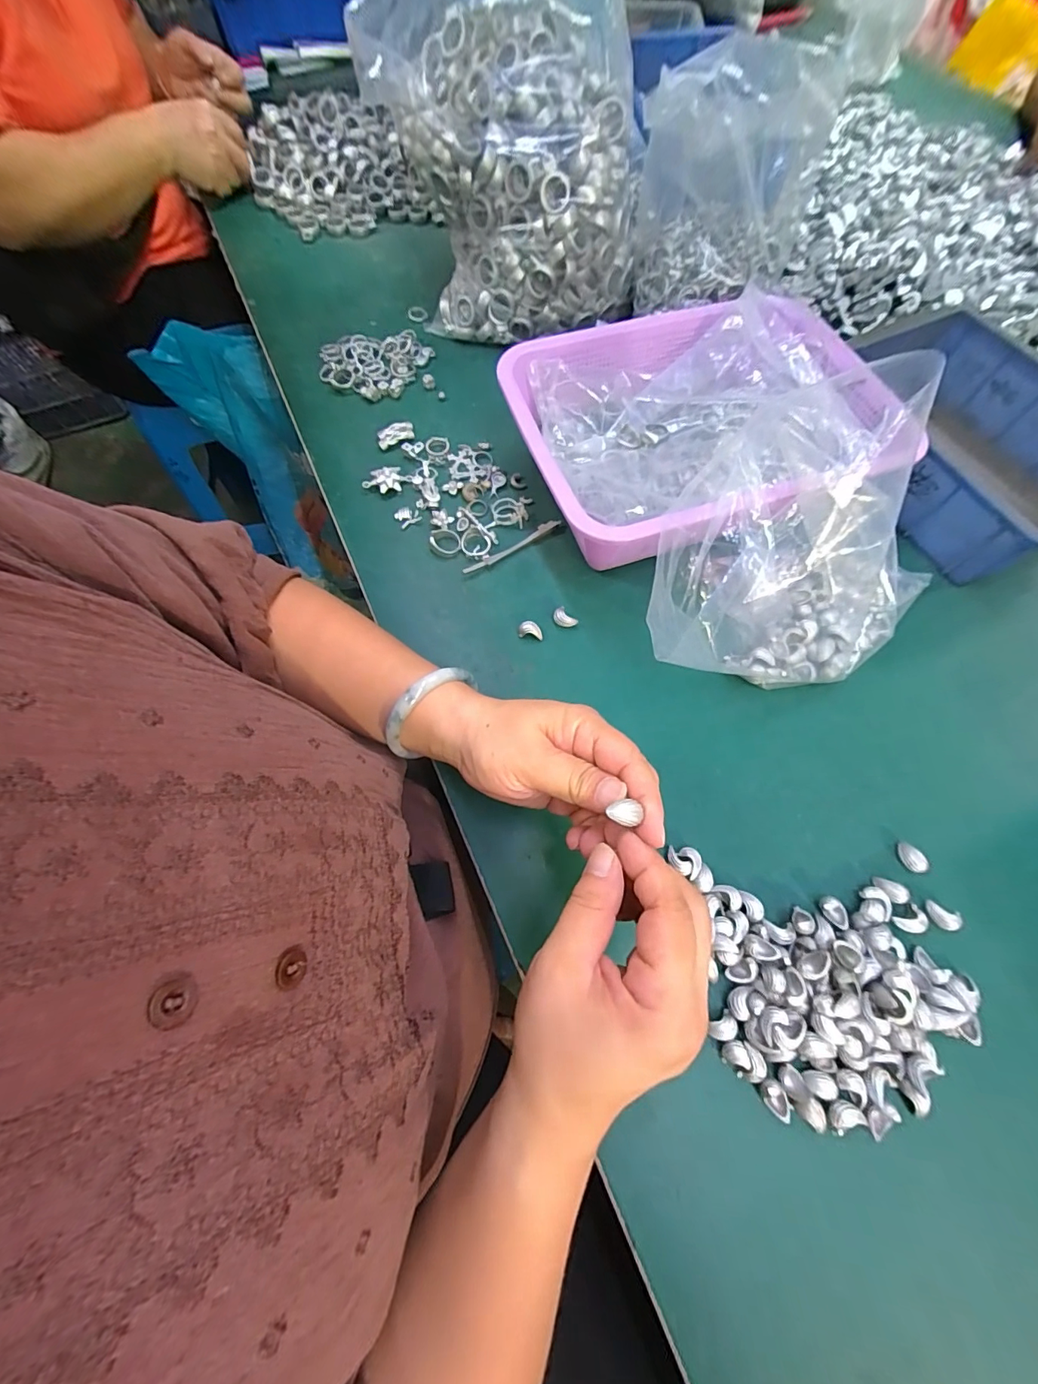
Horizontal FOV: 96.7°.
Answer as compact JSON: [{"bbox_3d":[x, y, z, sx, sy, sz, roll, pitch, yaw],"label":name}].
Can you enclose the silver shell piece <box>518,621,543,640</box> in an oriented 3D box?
[{"bbox_3d":[0.010,-0.050,0.371,0.020,0.012,0.010,10,68,4],"label":"silver shell piece"}]

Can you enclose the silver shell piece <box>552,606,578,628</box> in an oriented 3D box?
[{"bbox_3d":[0.037,-0.060,0.377,0.019,0.010,0.012,38,73,14],"label":"silver shell piece"}]

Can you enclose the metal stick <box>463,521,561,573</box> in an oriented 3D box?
[{"bbox_3d":[-0.006,-0.129,0.408,0.098,0.006,0.010,-32,72,-12],"label":"metal stick"}]

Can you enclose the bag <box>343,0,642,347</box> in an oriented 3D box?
[{"bbox_3d":[-0.010,-0.498,0.438,0.259,0.233,0.145,10,68,4],"label":"bag"}]

